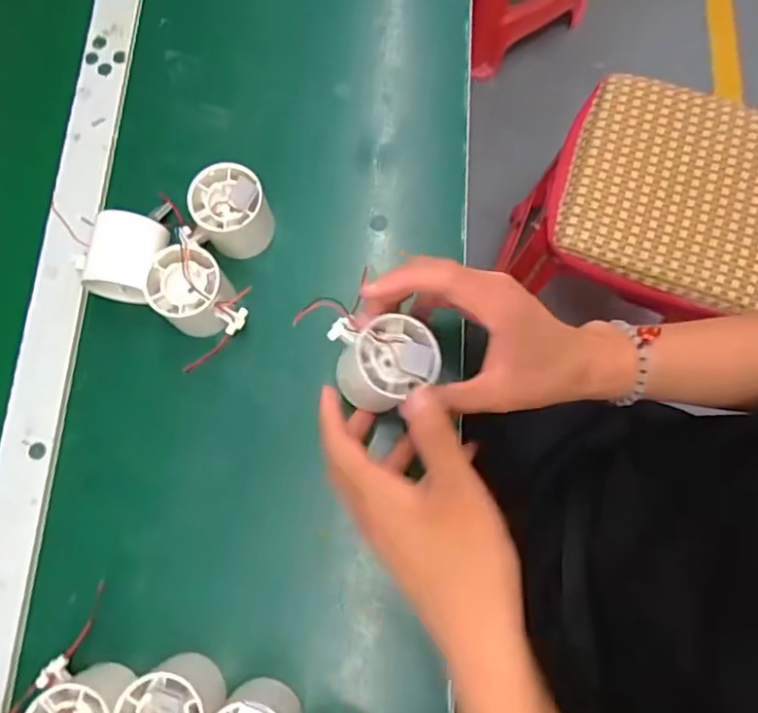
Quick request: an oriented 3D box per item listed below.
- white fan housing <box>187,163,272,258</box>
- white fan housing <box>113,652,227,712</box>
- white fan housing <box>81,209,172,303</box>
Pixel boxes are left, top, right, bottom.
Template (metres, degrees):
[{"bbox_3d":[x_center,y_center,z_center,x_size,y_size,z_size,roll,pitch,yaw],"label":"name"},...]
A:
[{"bbox_3d":[-0.112,-0.111,0.458,0.053,0.051,0.051,0,75,1],"label":"white fan housing"},{"bbox_3d":[-0.132,0.223,0.374,0.052,0.044,0.054,0,75,1],"label":"white fan housing"},{"bbox_3d":[-0.187,-0.073,0.449,0.053,0.047,0.060,11,76,4],"label":"white fan housing"}]

